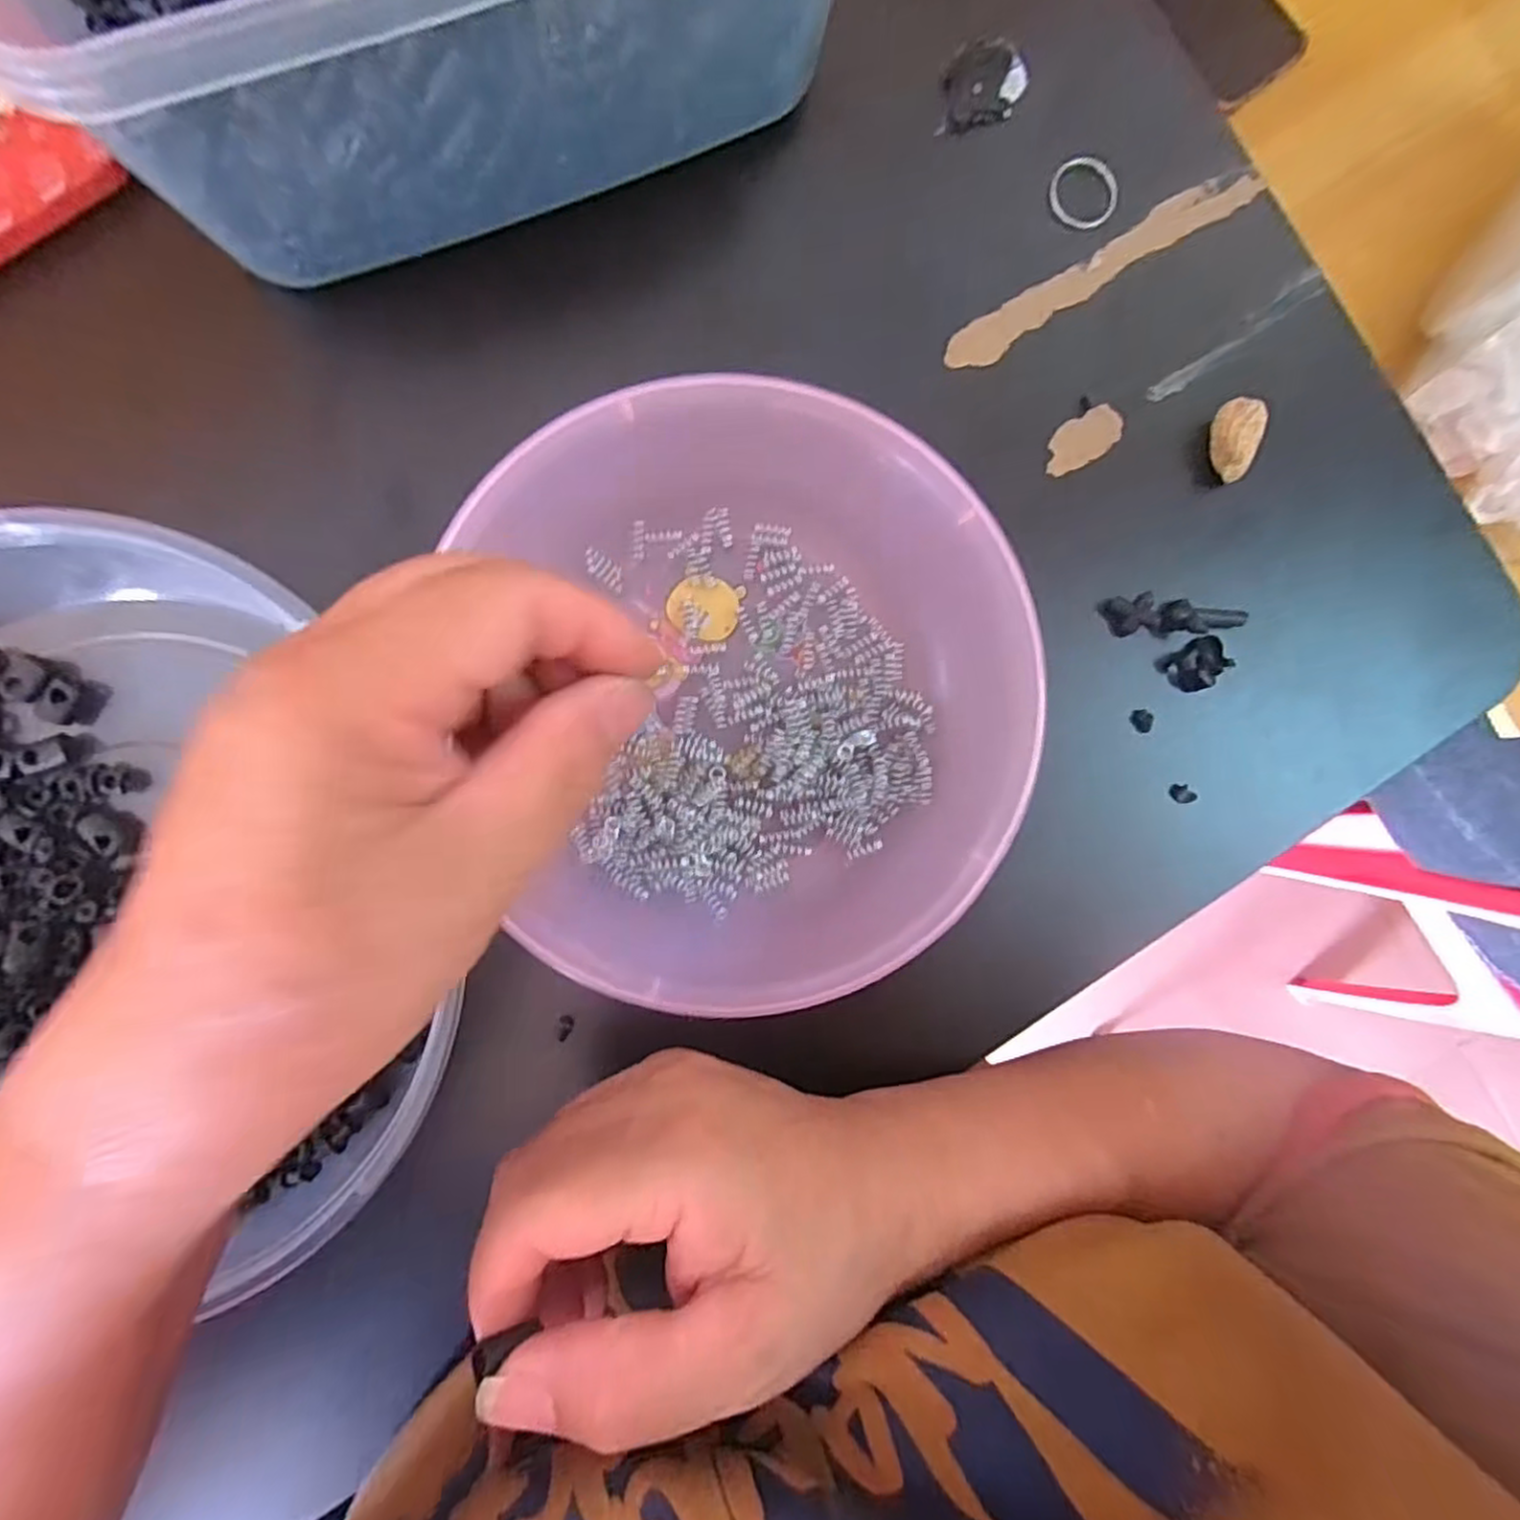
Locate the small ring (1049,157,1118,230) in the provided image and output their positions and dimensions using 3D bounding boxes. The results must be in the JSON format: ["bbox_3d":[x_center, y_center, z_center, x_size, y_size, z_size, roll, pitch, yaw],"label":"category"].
[{"bbox_3d":[0.120,-0.209,0.257,0.023,0.004,0.024,0,98,3],"label":"small ring"}]

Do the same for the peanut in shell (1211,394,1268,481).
[{"bbox_3d":[0.171,-0.115,0.249,0.013,0.012,0.026,1,90,-3],"label":"peanut in shell"}]

